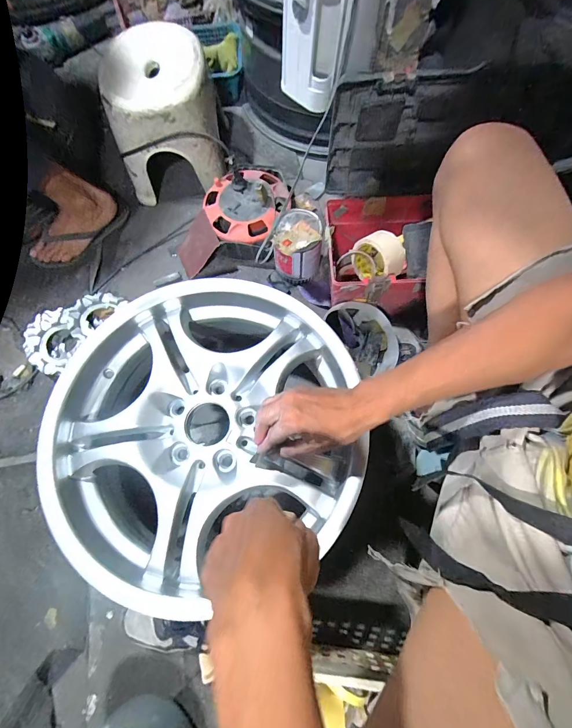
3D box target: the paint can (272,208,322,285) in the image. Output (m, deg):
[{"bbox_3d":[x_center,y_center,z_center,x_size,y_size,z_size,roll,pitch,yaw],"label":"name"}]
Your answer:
[{"bbox_3d":[0.026,-0.251,0.717,0.090,0.136,0.097,-1,72,2],"label":"paint can"}]

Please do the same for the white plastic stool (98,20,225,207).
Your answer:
[{"bbox_3d":[-0.278,-0.566,0.755,0.232,0.215,0.236,-10,72,-2],"label":"white plastic stool"}]

